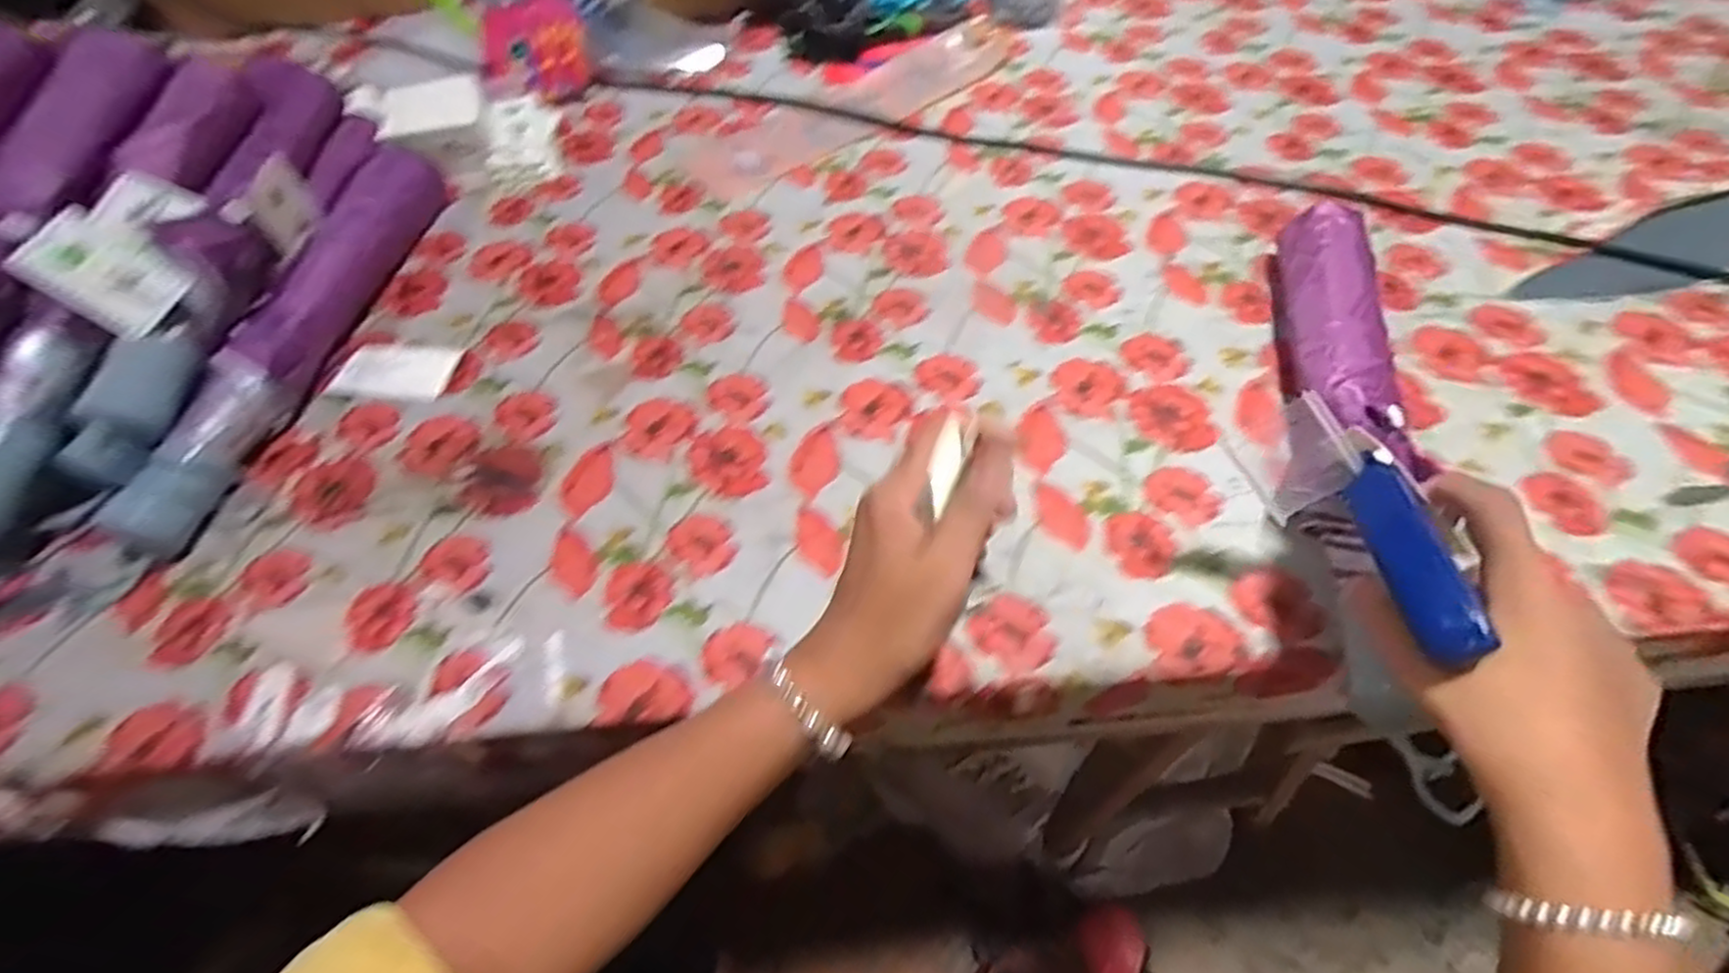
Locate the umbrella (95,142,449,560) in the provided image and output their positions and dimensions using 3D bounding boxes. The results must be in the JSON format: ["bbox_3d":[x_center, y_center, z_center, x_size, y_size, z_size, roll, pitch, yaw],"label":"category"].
[{"bbox_3d":[-0.364,-0.106,0.476,0.053,0.049,0.336,4,57,5],"label":"umbrella"}]

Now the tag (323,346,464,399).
[{"bbox_3d":[-0.301,-0.075,0.476,0.070,0.005,0.044,1,57,-4],"label":"tag"}]

